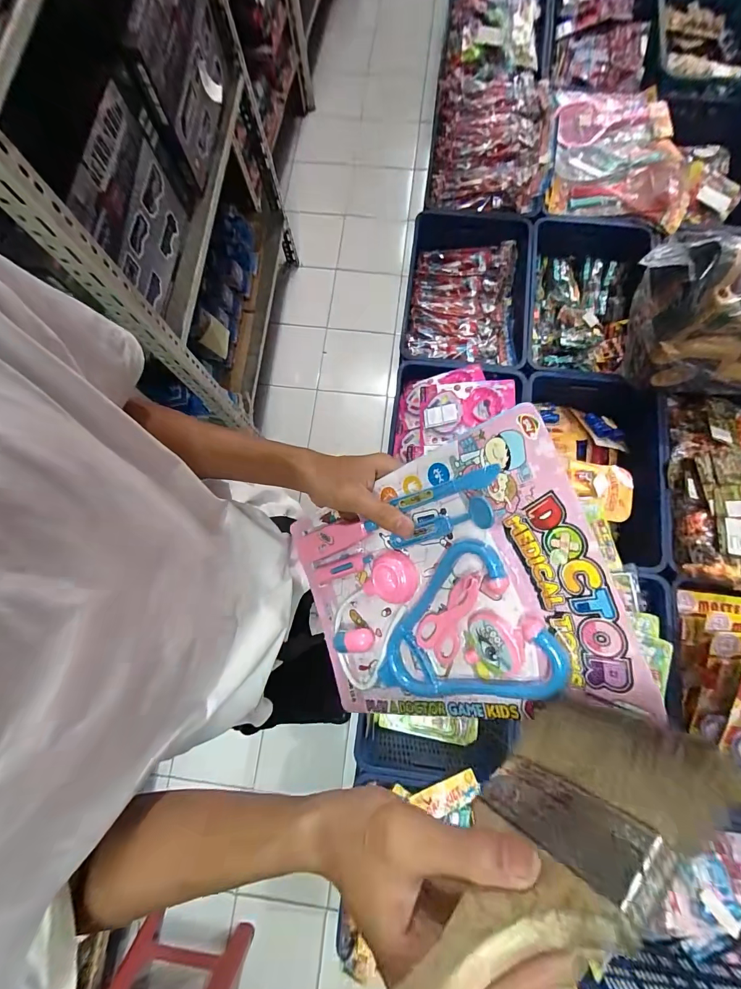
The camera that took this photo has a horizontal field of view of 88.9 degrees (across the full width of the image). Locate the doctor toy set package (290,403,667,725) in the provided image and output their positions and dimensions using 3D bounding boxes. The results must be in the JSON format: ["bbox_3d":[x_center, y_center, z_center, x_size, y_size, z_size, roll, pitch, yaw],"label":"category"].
[{"bbox_3d":[0.039,0.082,0.317,0.273,0.021,0.200,-26,77,40],"label":"doctor toy set package"}]

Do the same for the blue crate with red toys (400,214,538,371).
[{"bbox_3d":[0.363,-0.742,1.441,0.459,0.146,0.663,7,78,3],"label":"blue crate with red toys"}]

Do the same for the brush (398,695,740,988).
[{"bbox_3d":[0.058,0.178,0.169,0.209,0.106,0.024,-33,79,-20],"label":"brush"}]

